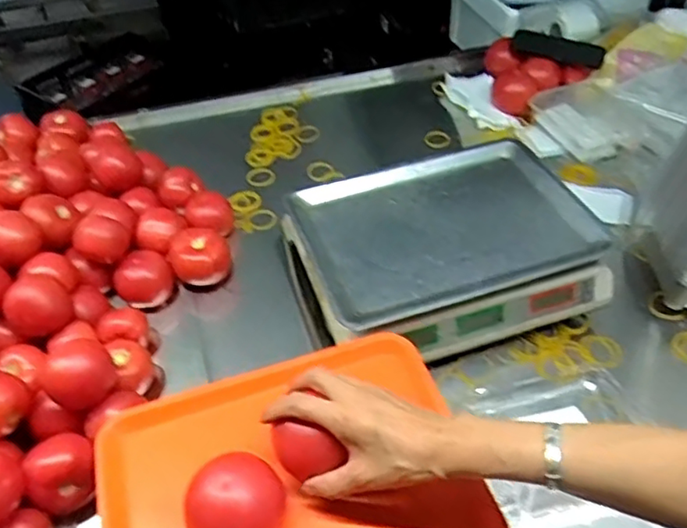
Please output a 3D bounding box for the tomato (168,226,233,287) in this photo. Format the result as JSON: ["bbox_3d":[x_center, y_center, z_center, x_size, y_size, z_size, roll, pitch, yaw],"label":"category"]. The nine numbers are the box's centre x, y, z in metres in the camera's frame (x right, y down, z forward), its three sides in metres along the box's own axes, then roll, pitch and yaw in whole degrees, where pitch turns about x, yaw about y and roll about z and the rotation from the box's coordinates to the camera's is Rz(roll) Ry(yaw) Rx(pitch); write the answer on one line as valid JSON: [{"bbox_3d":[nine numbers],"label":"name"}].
[{"bbox_3d":[-0.191,-0.014,0.810,0.077,0.053,0.066,-14,46,-11],"label":"tomato"}]

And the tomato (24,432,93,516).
[{"bbox_3d":[-0.275,0.203,0.593,0.059,0.051,0.057,-1,45,1],"label":"tomato"}]

